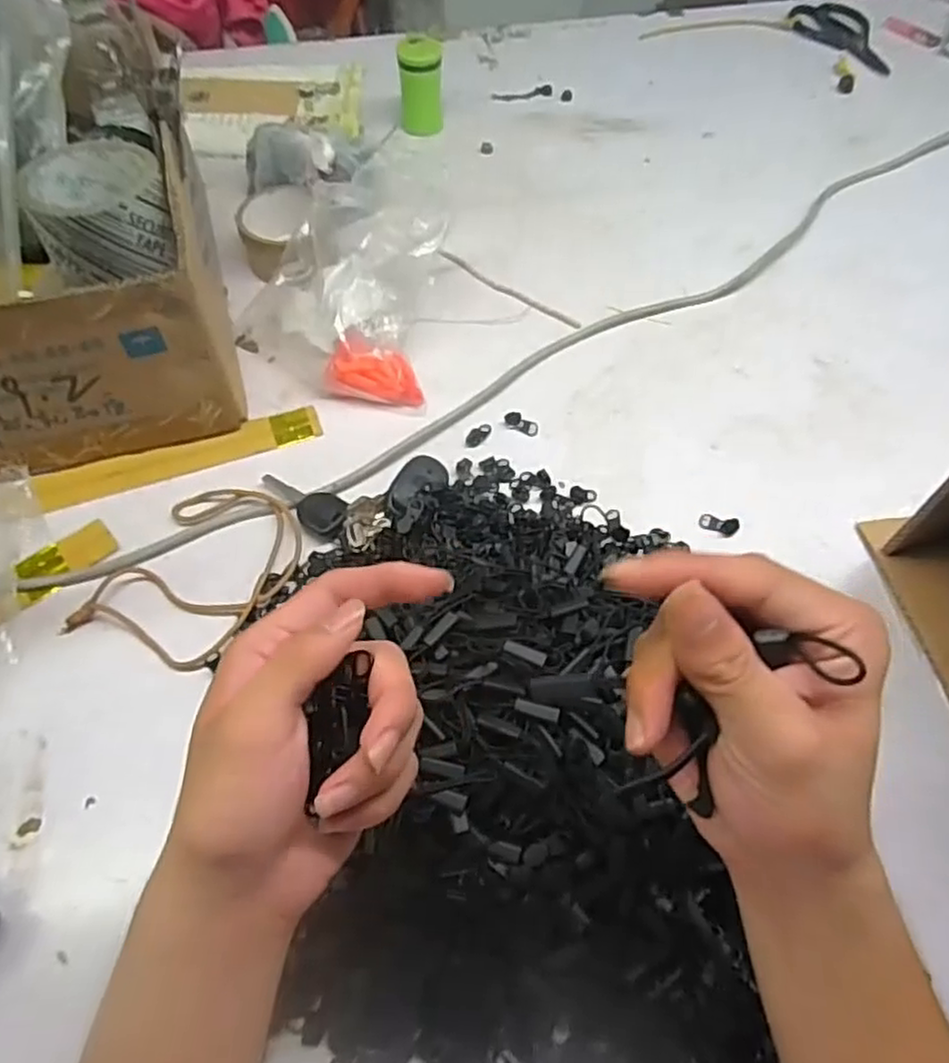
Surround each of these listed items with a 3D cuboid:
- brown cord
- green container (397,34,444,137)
[{"bbox_3d":[-0.187,0.027,0.487,0.109,0.011,0.137,22,60,14],"label":"brown cord"},{"bbox_3d":[-0.058,-0.484,0.768,0.046,0.081,0.046,-1,57,1],"label":"green container"}]

